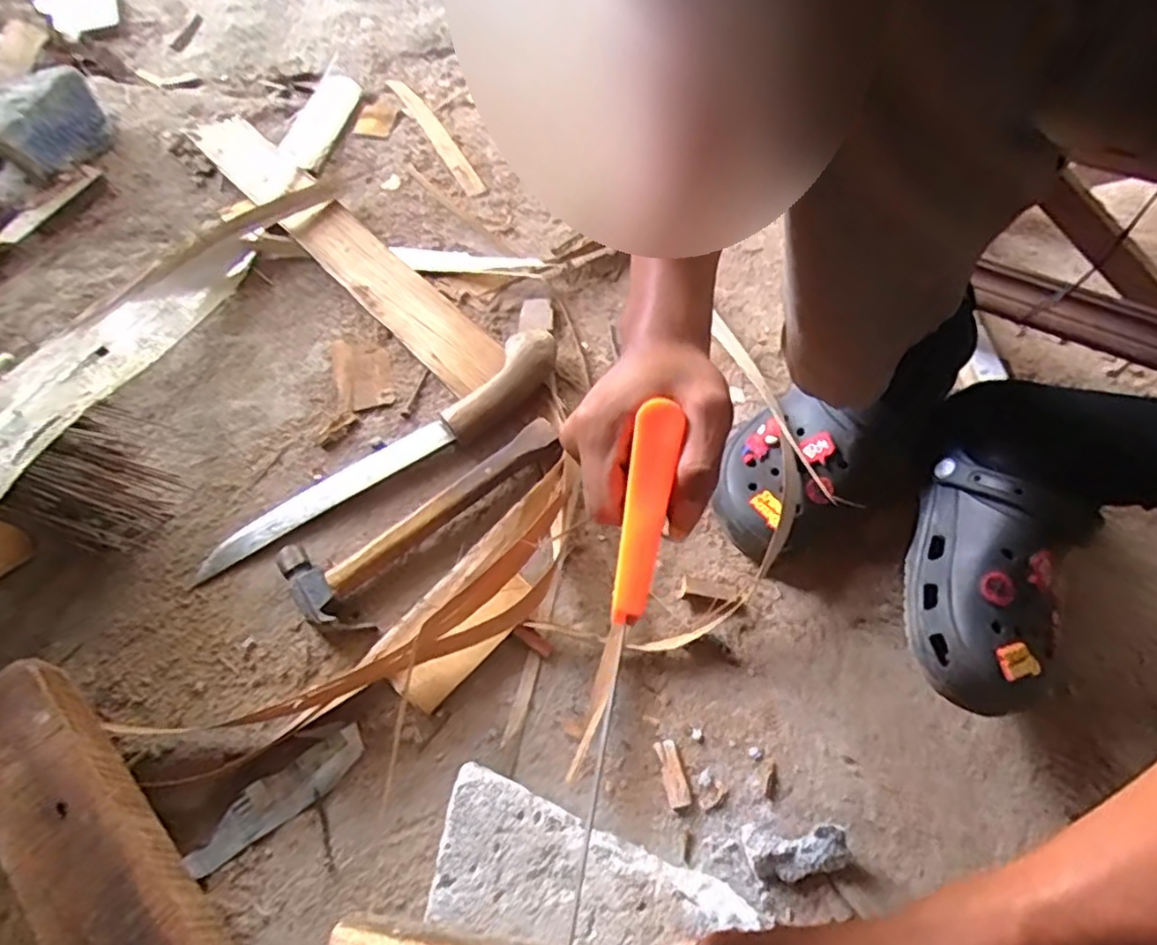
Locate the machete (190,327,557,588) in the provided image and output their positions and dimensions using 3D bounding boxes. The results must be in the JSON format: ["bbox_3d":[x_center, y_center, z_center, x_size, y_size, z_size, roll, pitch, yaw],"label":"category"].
[{"bbox_3d":[-0.163,-0.018,0.589,0.355,0.030,0.050,-35,64,-17],"label":"machete"}]

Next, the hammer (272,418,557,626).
[{"bbox_3d":[-0.125,0.027,0.559,0.241,0.028,0.086,-40,65,-19],"label":"hammer"}]

